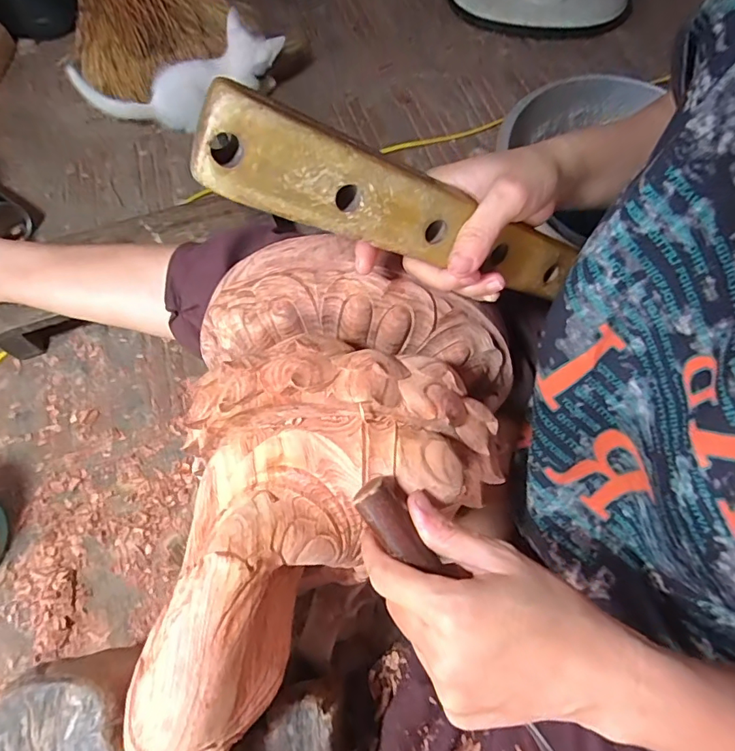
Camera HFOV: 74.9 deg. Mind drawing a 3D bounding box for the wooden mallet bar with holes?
[{"bbox_3d":[0.036,-0.085,0.267,0.258,0.041,0.017,6,51,-38],"label":"wooden mallet bar with holes"}]

